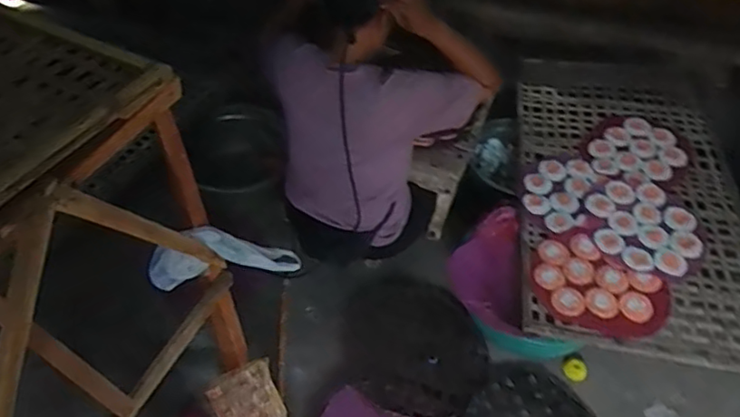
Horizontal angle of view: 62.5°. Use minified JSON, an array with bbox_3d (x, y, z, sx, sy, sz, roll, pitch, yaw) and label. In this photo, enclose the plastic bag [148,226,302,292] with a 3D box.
[{"bbox_3d":[-0.288,0.085,1.190,0.276,0.120,0.066,-11,48,-13],"label":"plastic bag"}]

